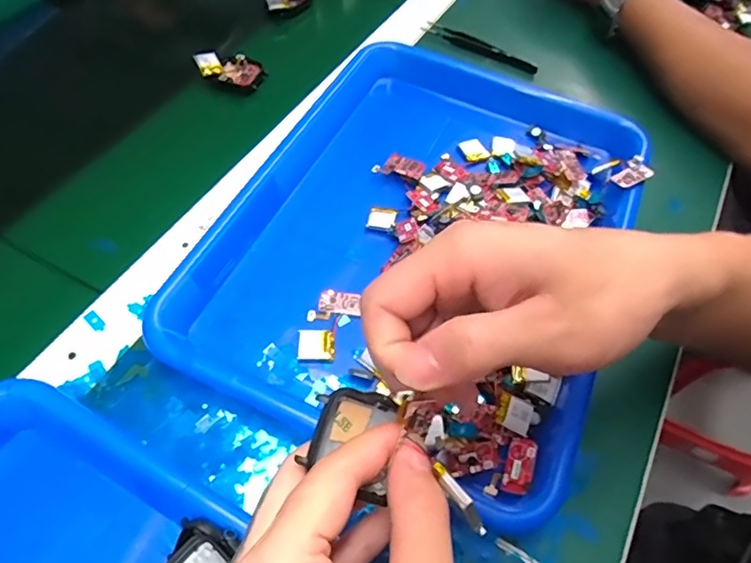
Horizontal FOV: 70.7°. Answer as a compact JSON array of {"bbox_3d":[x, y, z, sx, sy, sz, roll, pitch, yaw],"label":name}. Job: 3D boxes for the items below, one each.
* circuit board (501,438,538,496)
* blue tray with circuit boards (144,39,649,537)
[{"bbox_3d":[0.078,0.099,0.286,0.014,0.004,0.030,1,48,31],"label":"circuit board"},{"bbox_3d":[0.035,-0.040,0.368,0.258,0.030,0.325,24,60,11],"label":"blue tray with circuit boards"}]

